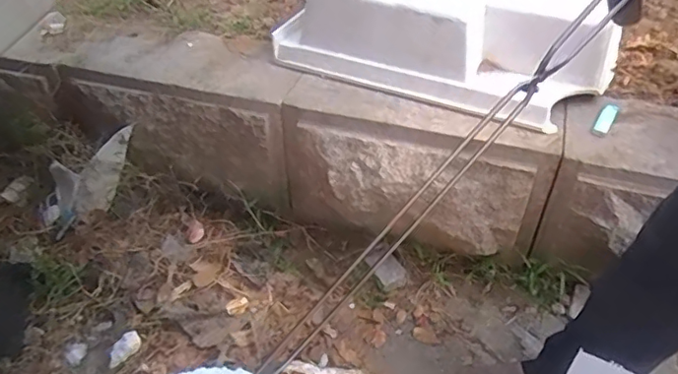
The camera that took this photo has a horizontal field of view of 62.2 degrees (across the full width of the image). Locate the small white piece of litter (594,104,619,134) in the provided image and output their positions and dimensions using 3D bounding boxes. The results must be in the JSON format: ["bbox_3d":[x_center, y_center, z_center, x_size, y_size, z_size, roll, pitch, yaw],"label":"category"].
[{"bbox_3d":[0.458,-0.118,0.960,0.023,0.007,0.075,23,51,25],"label":"small white piece of litter"}]

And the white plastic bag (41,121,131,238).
[{"bbox_3d":[-0.492,-0.021,1.105,0.081,0.100,0.240,29,72,29],"label":"white plastic bag"}]

